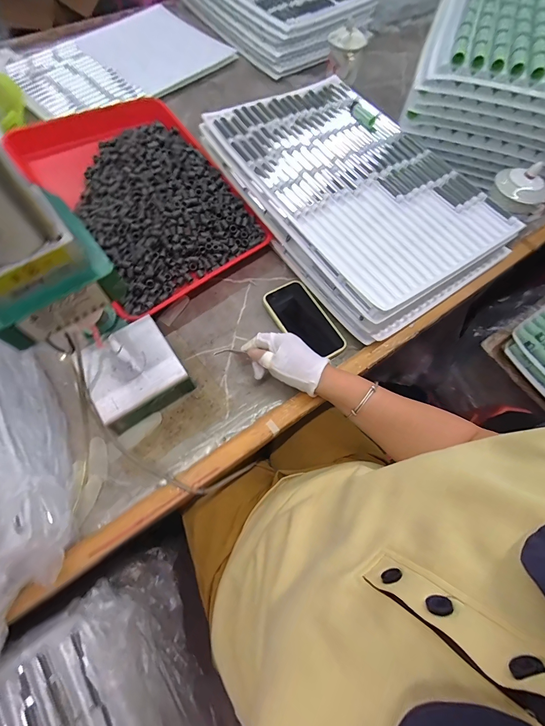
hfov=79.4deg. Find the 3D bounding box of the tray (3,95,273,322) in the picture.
[{"bbox_3d":[-0.231,-0.302,0.587,0.282,0.108,0.409,-35,71,-15],"label":"tray"}]

